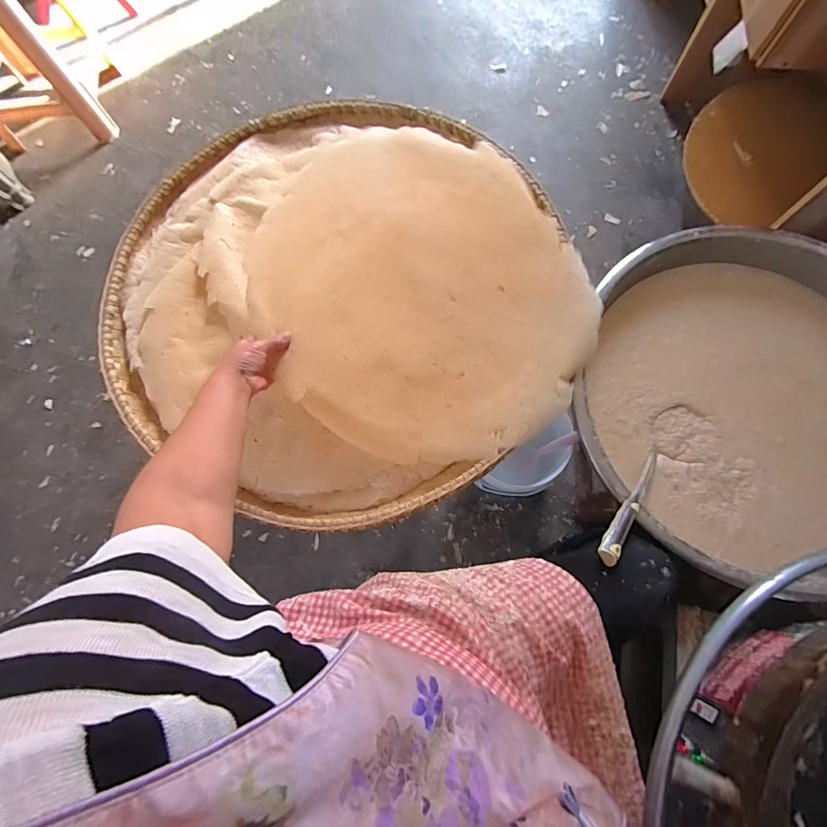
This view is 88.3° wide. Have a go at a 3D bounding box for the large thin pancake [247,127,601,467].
[{"bbox_3d":[0.026,-0.191,0.656,0.511,0.084,0.497,0,76,-1],"label":"large thin pancake"}]

